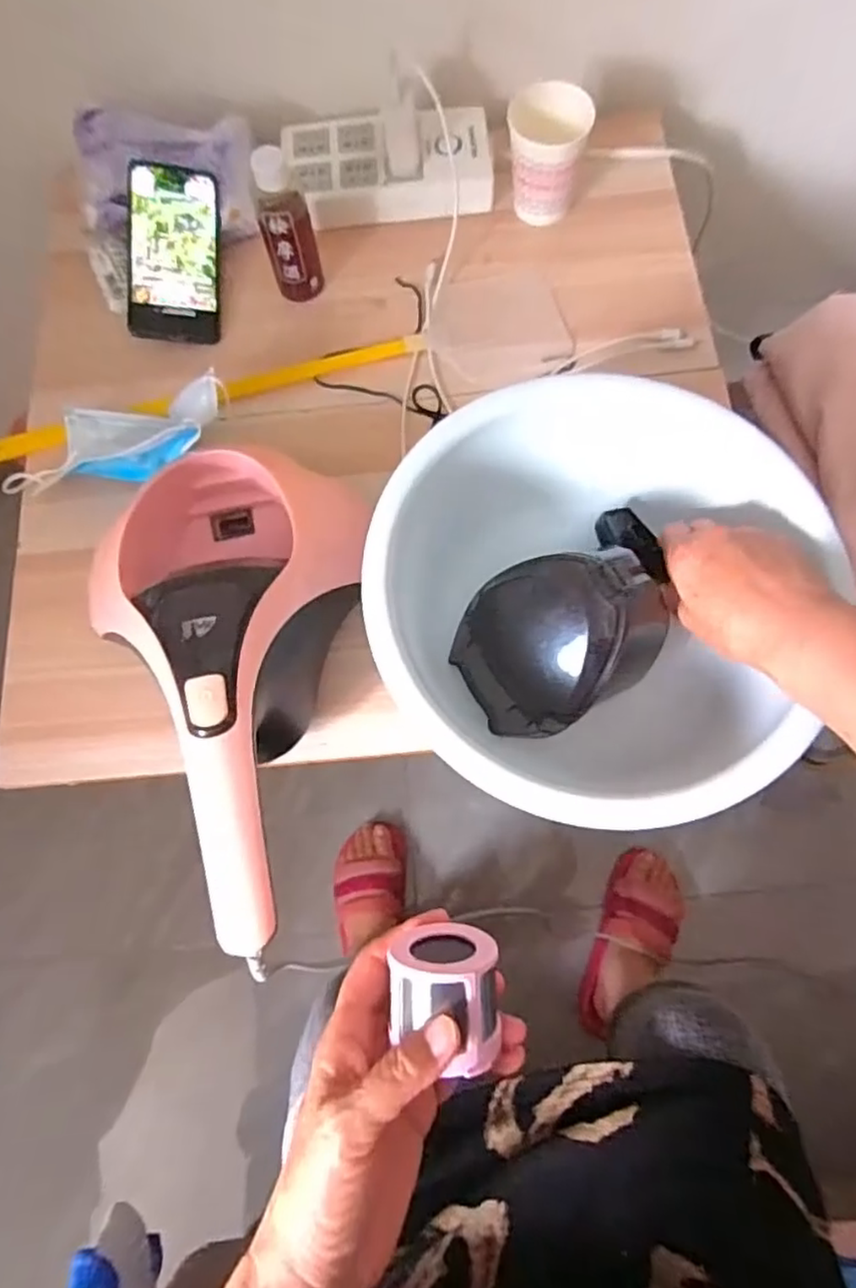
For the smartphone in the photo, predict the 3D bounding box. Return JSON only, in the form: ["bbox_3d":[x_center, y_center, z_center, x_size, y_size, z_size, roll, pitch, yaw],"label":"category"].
[{"bbox_3d":[-0.226,-0.353,0.594,0.075,0.011,0.161,-1,84,-17],"label":"smartphone"}]

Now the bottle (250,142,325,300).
[{"bbox_3d":[-0.115,-0.341,0.551,0.039,0.120,0.031,-17,76,-4],"label":"bottle"}]

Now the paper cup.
[{"bbox_3d":[0.101,-0.423,0.575,0.069,0.090,0.068,13,76,4],"label":"paper cup"}]

